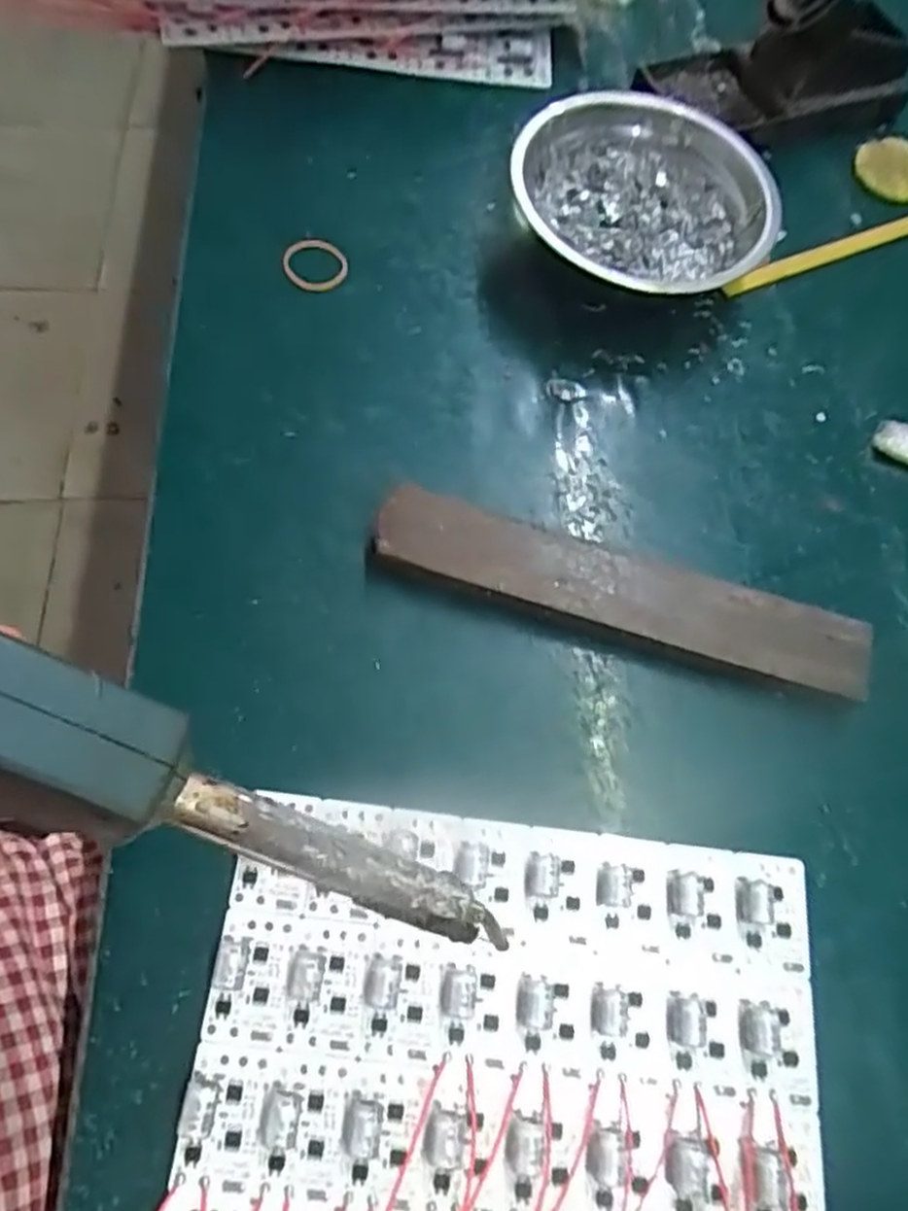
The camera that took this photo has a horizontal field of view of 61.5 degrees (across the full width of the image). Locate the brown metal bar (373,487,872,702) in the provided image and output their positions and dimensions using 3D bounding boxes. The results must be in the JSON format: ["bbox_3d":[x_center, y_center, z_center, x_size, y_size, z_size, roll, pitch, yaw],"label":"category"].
[{"bbox_3d":[0.067,-0.004,0.307,0.197,0.019,0.035,15,66,3],"label":"brown metal bar"}]

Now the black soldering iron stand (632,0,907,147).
[{"bbox_3d":[0.182,-0.308,0.421,0.157,0.060,0.069,-11,67,-8],"label":"black soldering iron stand"}]

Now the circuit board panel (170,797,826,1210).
[{"bbox_3d":[0.016,0.188,0.226,0.198,0.011,0.235,7,66,0],"label":"circuit board panel"}]

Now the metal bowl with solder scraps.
[{"bbox_3d":[0.089,-0.185,0.366,0.117,0.043,0.121,1,66,-3],"label":"metal bowl with solder scraps"}]

